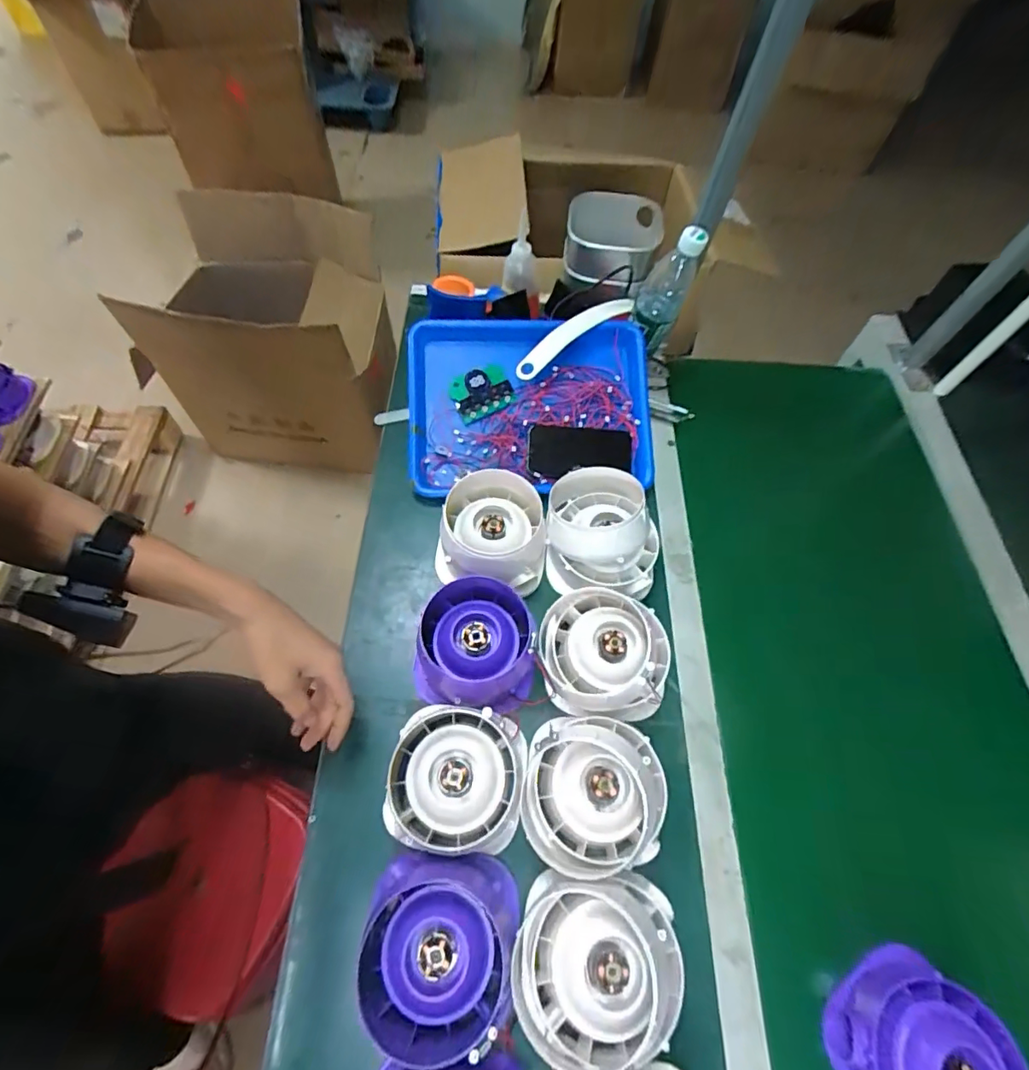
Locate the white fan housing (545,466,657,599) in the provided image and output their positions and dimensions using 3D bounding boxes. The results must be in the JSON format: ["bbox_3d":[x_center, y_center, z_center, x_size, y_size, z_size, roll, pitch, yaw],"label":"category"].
[{"bbox_3d":[0.109,-0.003,0.639,0.140,0.101,0.153,12,62,2],"label":"white fan housing"}]

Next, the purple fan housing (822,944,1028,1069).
[{"bbox_3d":[0.352,0.452,0.439,0.126,0.075,0.121,2,62,-3],"label":"purple fan housing"}]

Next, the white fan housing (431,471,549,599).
[{"bbox_3d":[-0.030,0.005,0.644,0.136,0.100,0.142,10,62,2],"label":"white fan housing"}]

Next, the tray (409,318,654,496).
[{"bbox_3d":[0.025,-0.185,0.734,0.346,0.054,0.251,-2,90,-3],"label":"tray"}]

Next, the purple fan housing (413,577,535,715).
[{"bbox_3d":[-0.042,0.126,0.574,0.131,0.093,0.125,9,62,1],"label":"purple fan housing"}]

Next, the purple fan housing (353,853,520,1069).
[{"bbox_3d":[-0.069,0.364,0.452,0.131,0.082,0.141,7,62,0],"label":"purple fan housing"}]

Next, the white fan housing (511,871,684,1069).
[{"bbox_3d":[0.072,0.377,0.439,0.142,0.091,0.145,2,62,-3],"label":"white fan housing"}]

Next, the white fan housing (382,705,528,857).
[{"bbox_3d":[-0.059,0.246,0.524,0.129,0.082,0.130,9,62,1],"label":"white fan housing"}]

